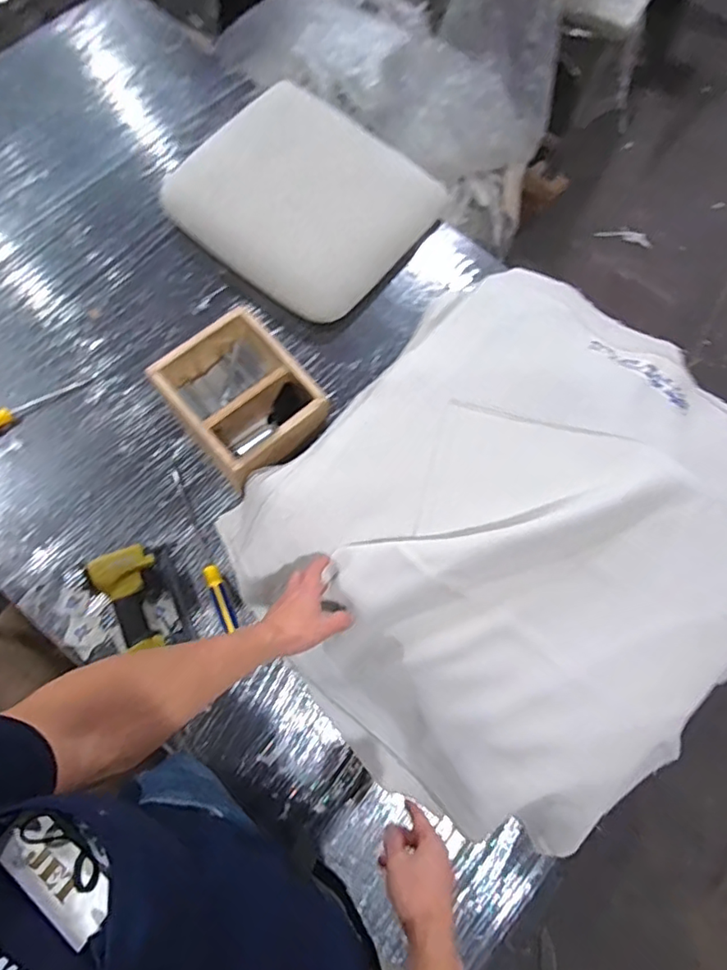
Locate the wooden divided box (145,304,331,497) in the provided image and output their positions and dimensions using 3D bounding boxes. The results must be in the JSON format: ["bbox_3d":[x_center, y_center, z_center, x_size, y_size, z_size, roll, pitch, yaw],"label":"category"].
[{"bbox_3d":[-0.190,-0.131,0.881,0.191,0.124,0.223,-38,80,-17],"label":"wooden divided box"}]

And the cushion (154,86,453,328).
[{"bbox_3d":[-0.110,-0.546,1.020,0.421,0.115,0.373,36,71,6],"label":"cushion"}]

